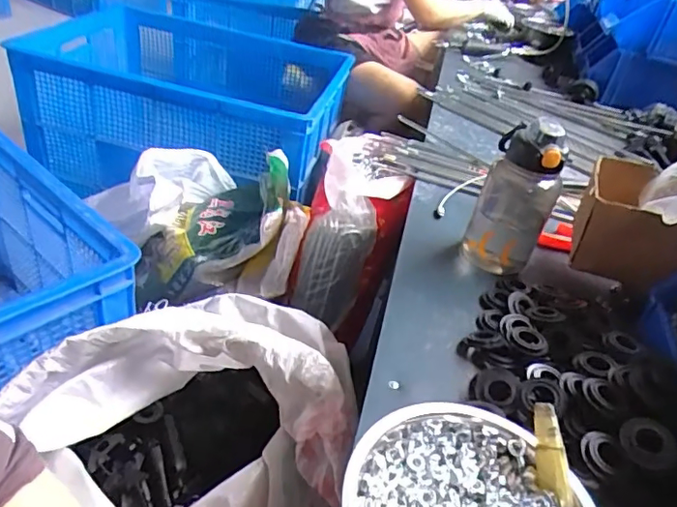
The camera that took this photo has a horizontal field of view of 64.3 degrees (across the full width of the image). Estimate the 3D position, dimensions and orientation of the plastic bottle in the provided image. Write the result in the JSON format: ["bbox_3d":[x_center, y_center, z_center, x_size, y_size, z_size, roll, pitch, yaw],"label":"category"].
[{"bbox_3d":[0.238,-0.077,0.715,0.092,0.197,0.082,22,37,14],"label":"plastic bottle"}]

